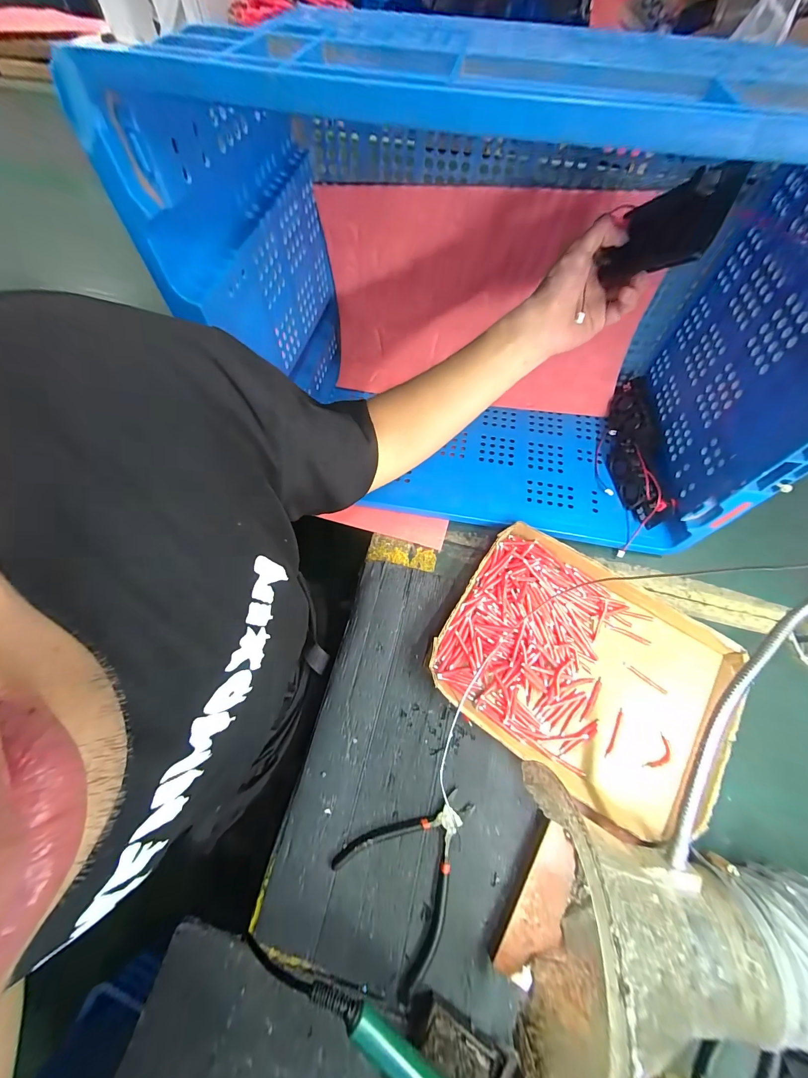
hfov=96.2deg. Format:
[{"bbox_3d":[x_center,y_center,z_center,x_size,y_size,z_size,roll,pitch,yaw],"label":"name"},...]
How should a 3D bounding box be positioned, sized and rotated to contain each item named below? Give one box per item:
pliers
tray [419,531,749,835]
[{"bbox_3d":[0.020,0.337,0.368,0.145,0.013,0.126,-35,72,-14],"label":"pliers"},{"bbox_3d":[0.211,0.149,0.433,0.315,0.038,0.243,33,71,12],"label":"tray"}]

